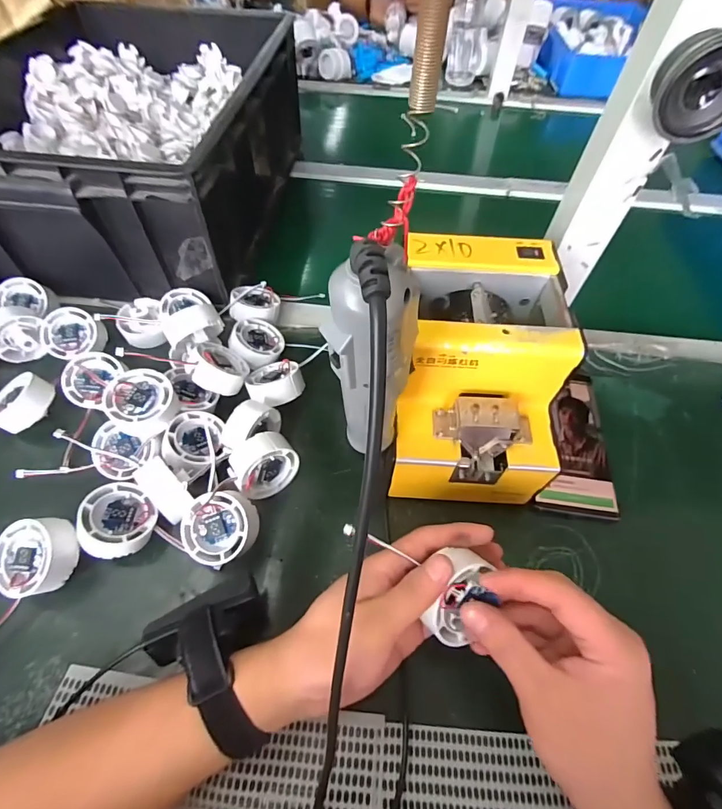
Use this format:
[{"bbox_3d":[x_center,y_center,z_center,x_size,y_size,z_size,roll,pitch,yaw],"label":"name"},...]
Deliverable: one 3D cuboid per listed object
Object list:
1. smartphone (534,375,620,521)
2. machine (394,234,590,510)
[{"bbox_3d":[0.204,0.033,0.403,0.067,0.011,0.153,9,56,4],"label":"smartphone"},{"bbox_3d":[0.092,-0.024,0.348,0.117,0.142,0.173,4,56,1],"label":"machine"}]

